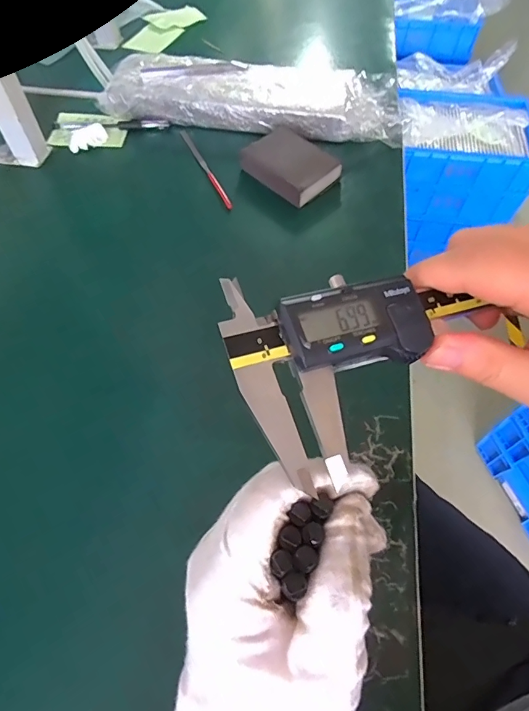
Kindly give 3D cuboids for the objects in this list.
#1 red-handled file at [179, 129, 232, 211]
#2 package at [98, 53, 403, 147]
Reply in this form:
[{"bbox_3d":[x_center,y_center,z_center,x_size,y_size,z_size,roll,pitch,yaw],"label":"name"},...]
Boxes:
[{"bbox_3d":[-0.071,-0.226,0.529,0.009,0.004,0.153,-21,61,-15],"label":"red-handled file"},{"bbox_3d":[-0.011,-0.324,0.555,0.373,0.050,0.103,9,58,3],"label":"package"}]

